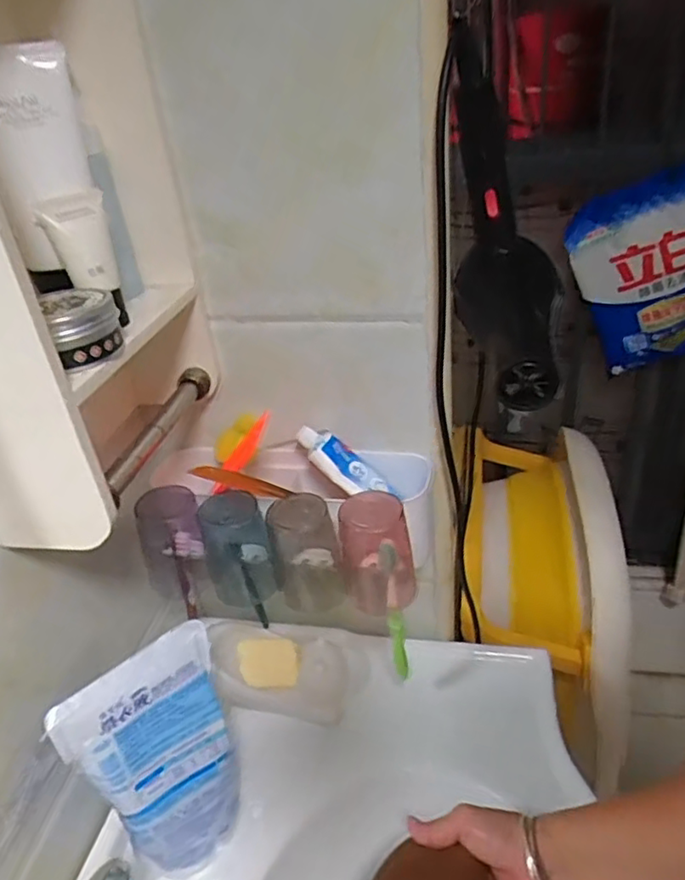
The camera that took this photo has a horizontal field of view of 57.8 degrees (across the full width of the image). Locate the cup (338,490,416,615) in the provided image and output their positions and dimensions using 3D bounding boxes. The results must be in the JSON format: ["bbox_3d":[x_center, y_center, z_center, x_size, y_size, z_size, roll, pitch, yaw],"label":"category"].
[{"bbox_3d":[0.029,0.104,0.534,0.056,0.115,0.054,-5,32,4],"label":"cup"}]

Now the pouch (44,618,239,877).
[{"bbox_3d":[-0.136,0.260,0.510,0.064,0.189,0.131,20,41,37],"label":"pouch"}]

